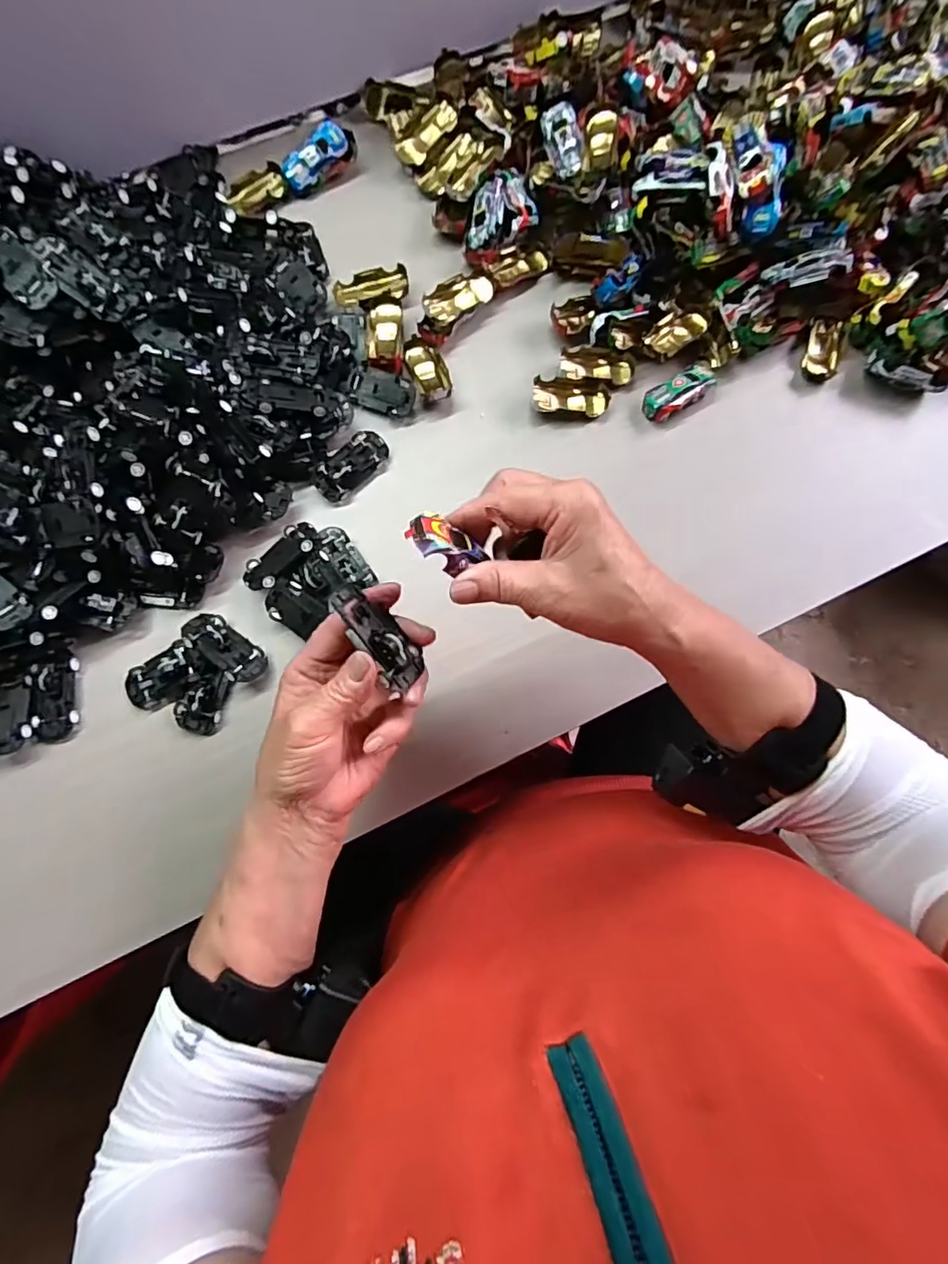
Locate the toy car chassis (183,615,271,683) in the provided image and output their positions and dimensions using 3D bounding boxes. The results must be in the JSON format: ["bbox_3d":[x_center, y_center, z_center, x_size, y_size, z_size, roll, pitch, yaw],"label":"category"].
[{"bbox_3d":[-0.183,0.011,0.403,0.064,0.013,0.029,36,81,6],"label":"toy car chassis"}]

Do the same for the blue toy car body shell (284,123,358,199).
[{"bbox_3d":[-0.137,-0.418,0.488,0.070,0.026,0.026,-41,82,-8],"label":"blue toy car body shell"}]

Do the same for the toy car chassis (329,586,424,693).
[{"bbox_3d":[-0.053,0.001,0.303,0.061,0.018,0.026,53,54,-10],"label":"toy car chassis"}]

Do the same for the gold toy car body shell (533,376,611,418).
[{"bbox_3d":[0.080,-0.192,0.455,0.062,0.014,0.028,2,79,-1],"label":"gold toy car body shell"}]

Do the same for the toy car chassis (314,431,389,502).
[{"bbox_3d":[-0.097,-0.132,0.438,0.063,0.017,0.027,-44,83,-8],"label":"toy car chassis"}]

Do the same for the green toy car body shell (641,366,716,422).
[{"bbox_3d":[0.167,-0.197,0.452,0.061,0.014,0.030,-33,81,-7],"label":"green toy car body shell"}]

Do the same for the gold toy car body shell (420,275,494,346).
[{"bbox_3d":[-0.018,-0.272,0.463,0.073,0.022,0.033,-44,83,-8],"label":"gold toy car body shell"}]

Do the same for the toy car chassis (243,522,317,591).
[{"bbox_3d":[-0.147,-0.058,0.420,0.064,0.009,0.033,-46,58,-12],"label":"toy car chassis"}]

